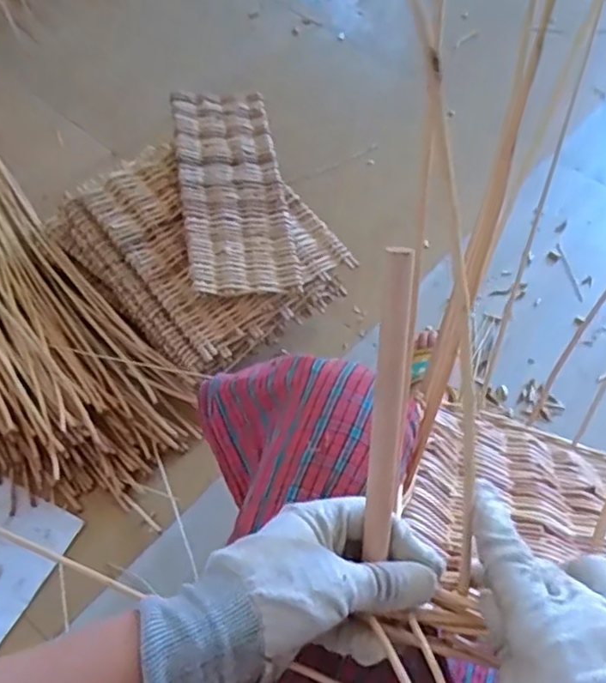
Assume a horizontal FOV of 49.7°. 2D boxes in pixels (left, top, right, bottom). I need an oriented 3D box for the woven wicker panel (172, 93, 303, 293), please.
[{"bbox_3d":[-0.105,-0.232,0.972,0.148,0.014,0.374,-5,61,-13],"label":"woven wicker panel"}]

